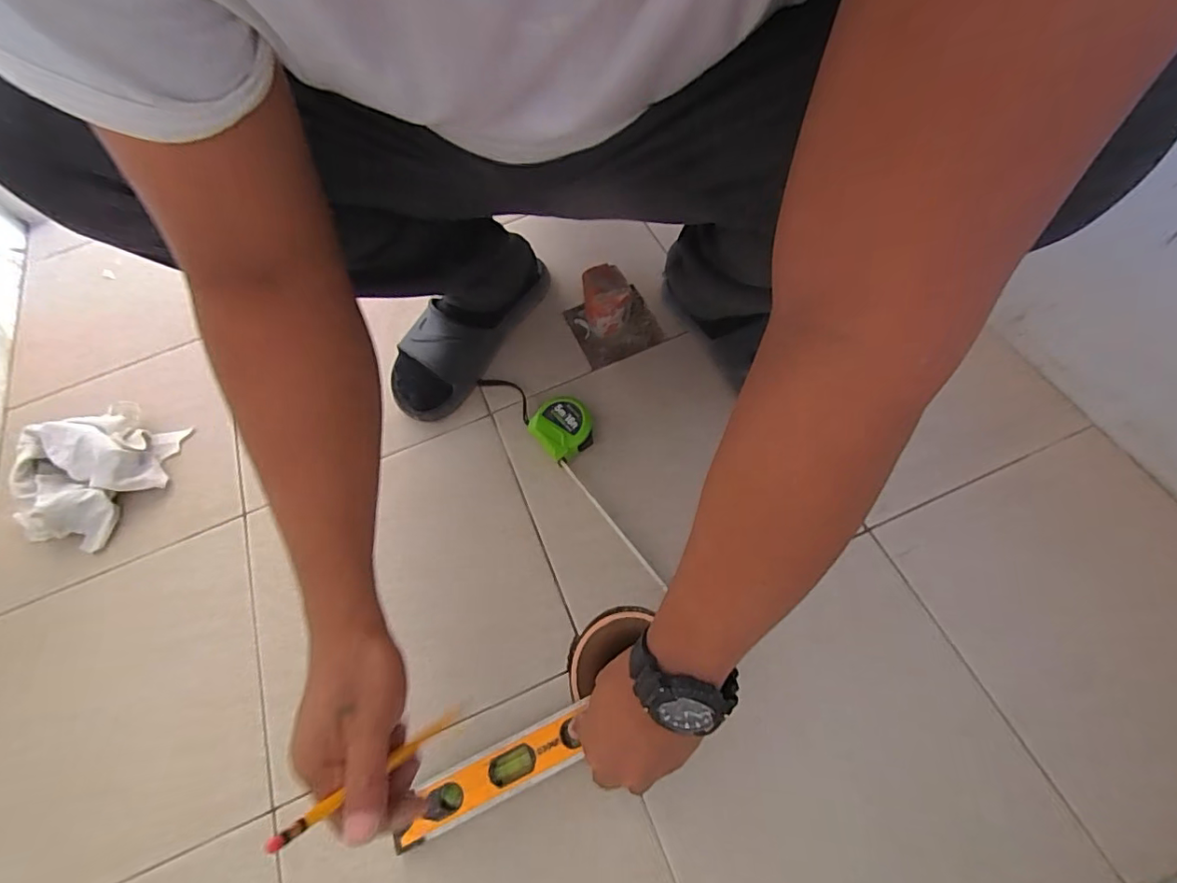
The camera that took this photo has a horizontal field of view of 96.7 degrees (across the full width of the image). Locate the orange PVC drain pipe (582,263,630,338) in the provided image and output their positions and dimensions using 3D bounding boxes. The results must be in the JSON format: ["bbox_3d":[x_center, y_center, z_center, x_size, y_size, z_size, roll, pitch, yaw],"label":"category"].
[{"bbox_3d":[0.022,-0.170,0.639,0.057,0.074,0.054,-3,61,6],"label":"orange PVC drain pipe"}]

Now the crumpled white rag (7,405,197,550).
[{"bbox_3d":[-0.572,0.036,0.603,0.136,0.066,0.169,16,67,14],"label":"crumpled white rag"}]

